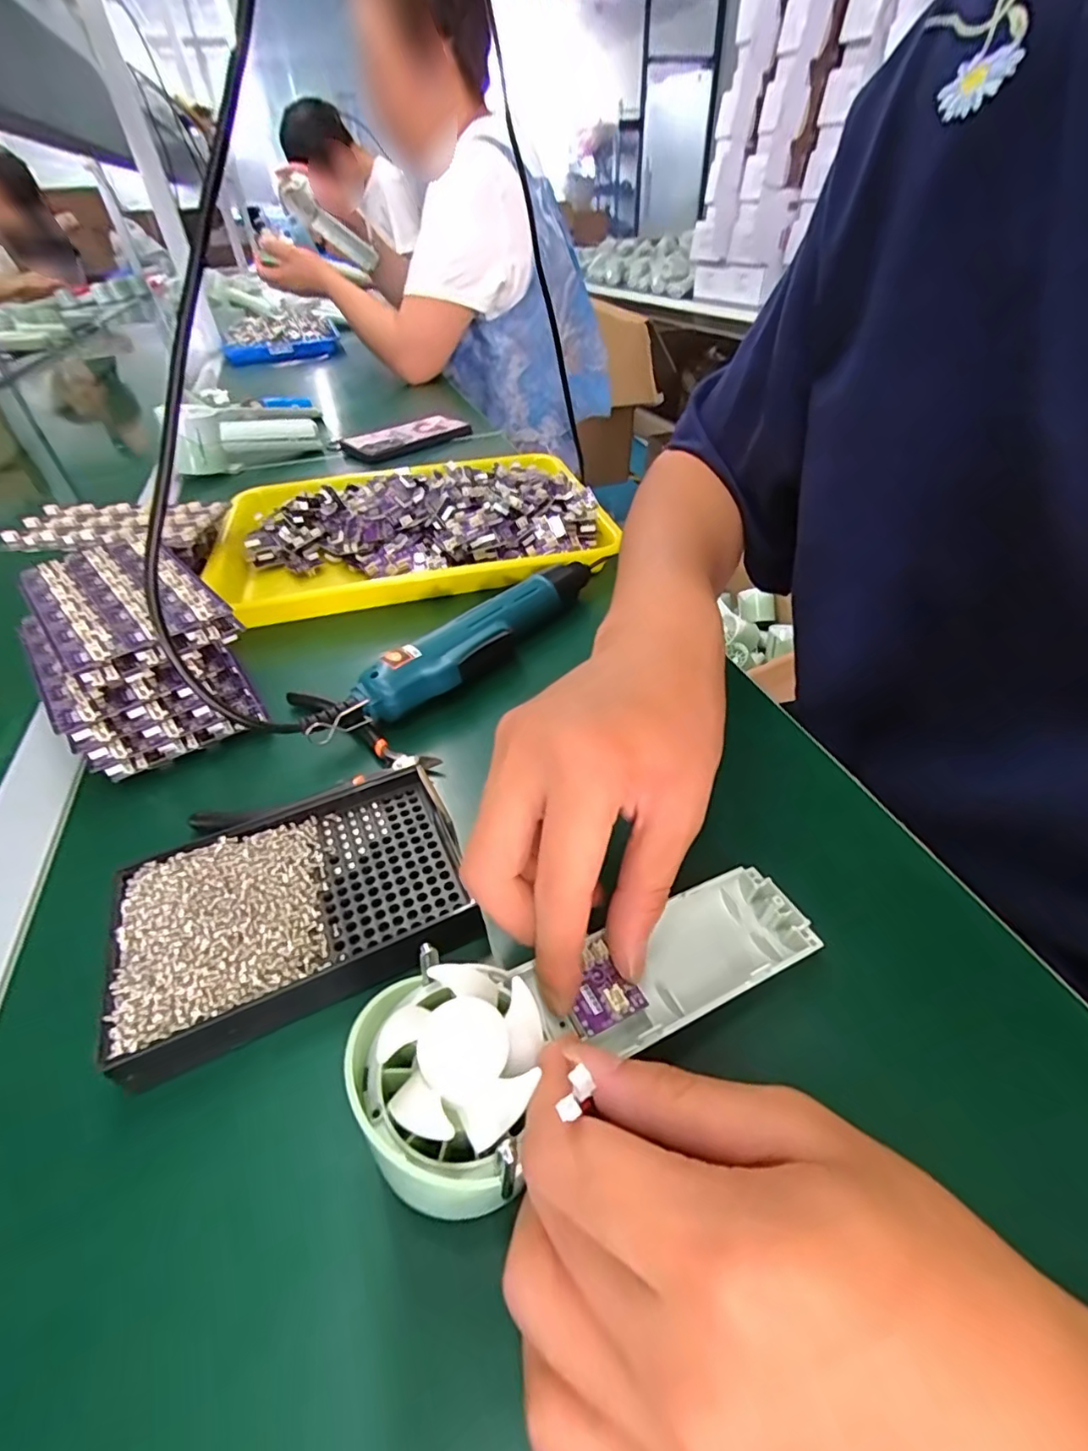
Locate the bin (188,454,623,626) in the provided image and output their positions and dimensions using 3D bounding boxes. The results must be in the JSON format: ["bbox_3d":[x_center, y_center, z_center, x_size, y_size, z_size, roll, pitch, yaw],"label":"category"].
[{"bbox_3d":[-0.121,-0.184,0.514,0.330,0.050,0.249,-12,43,-10],"label":"bin"}]

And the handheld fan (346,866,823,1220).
[{"bbox_3d":[0.023,0.093,0.203,0.172,0.031,0.066,-9,40,-31],"label":"handheld fan"}]

